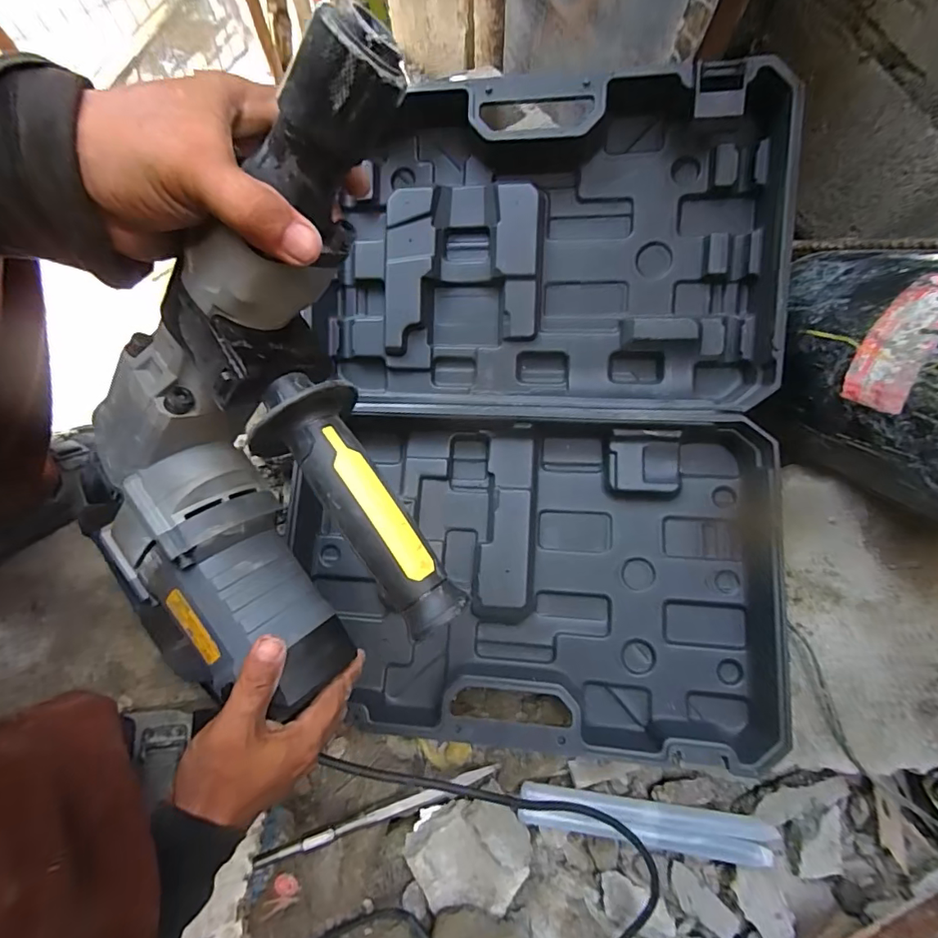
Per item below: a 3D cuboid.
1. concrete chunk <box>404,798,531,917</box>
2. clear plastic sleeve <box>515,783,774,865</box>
[{"bbox_3d":[-0.001,0.439,0.562,0.137,0.034,0.112,6,76,1],"label":"concrete chunk"},{"bbox_3d":[0.210,0.418,0.584,0.296,0.018,0.047,10,76,2],"label":"clear plastic sleeve"}]

